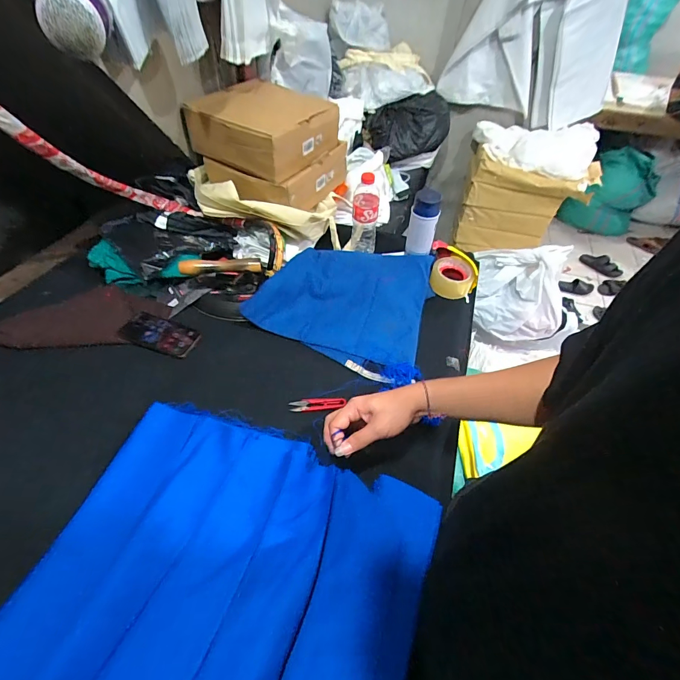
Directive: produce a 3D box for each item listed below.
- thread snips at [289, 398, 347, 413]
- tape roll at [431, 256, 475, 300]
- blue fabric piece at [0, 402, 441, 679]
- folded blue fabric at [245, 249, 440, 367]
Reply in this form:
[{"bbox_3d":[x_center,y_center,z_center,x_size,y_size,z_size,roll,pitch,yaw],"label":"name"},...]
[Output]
[{"bbox_3d":[-0.044,0.118,0.676,0.094,0.009,0.026,0,48,-3],"label":"thread snips"},{"bbox_3d":[0.273,-0.154,0.902,0.100,0.055,0.100,1,48,-2],"label":"tape roll"},{"bbox_3d":[-0.148,0.330,0.459,0.476,0.066,0.432,16,49,11],"label":"blue fabric piece"},{"bbox_3d":[0.014,-0.112,0.849,0.371,0.069,0.341,16,49,11],"label":"folded blue fabric"}]

